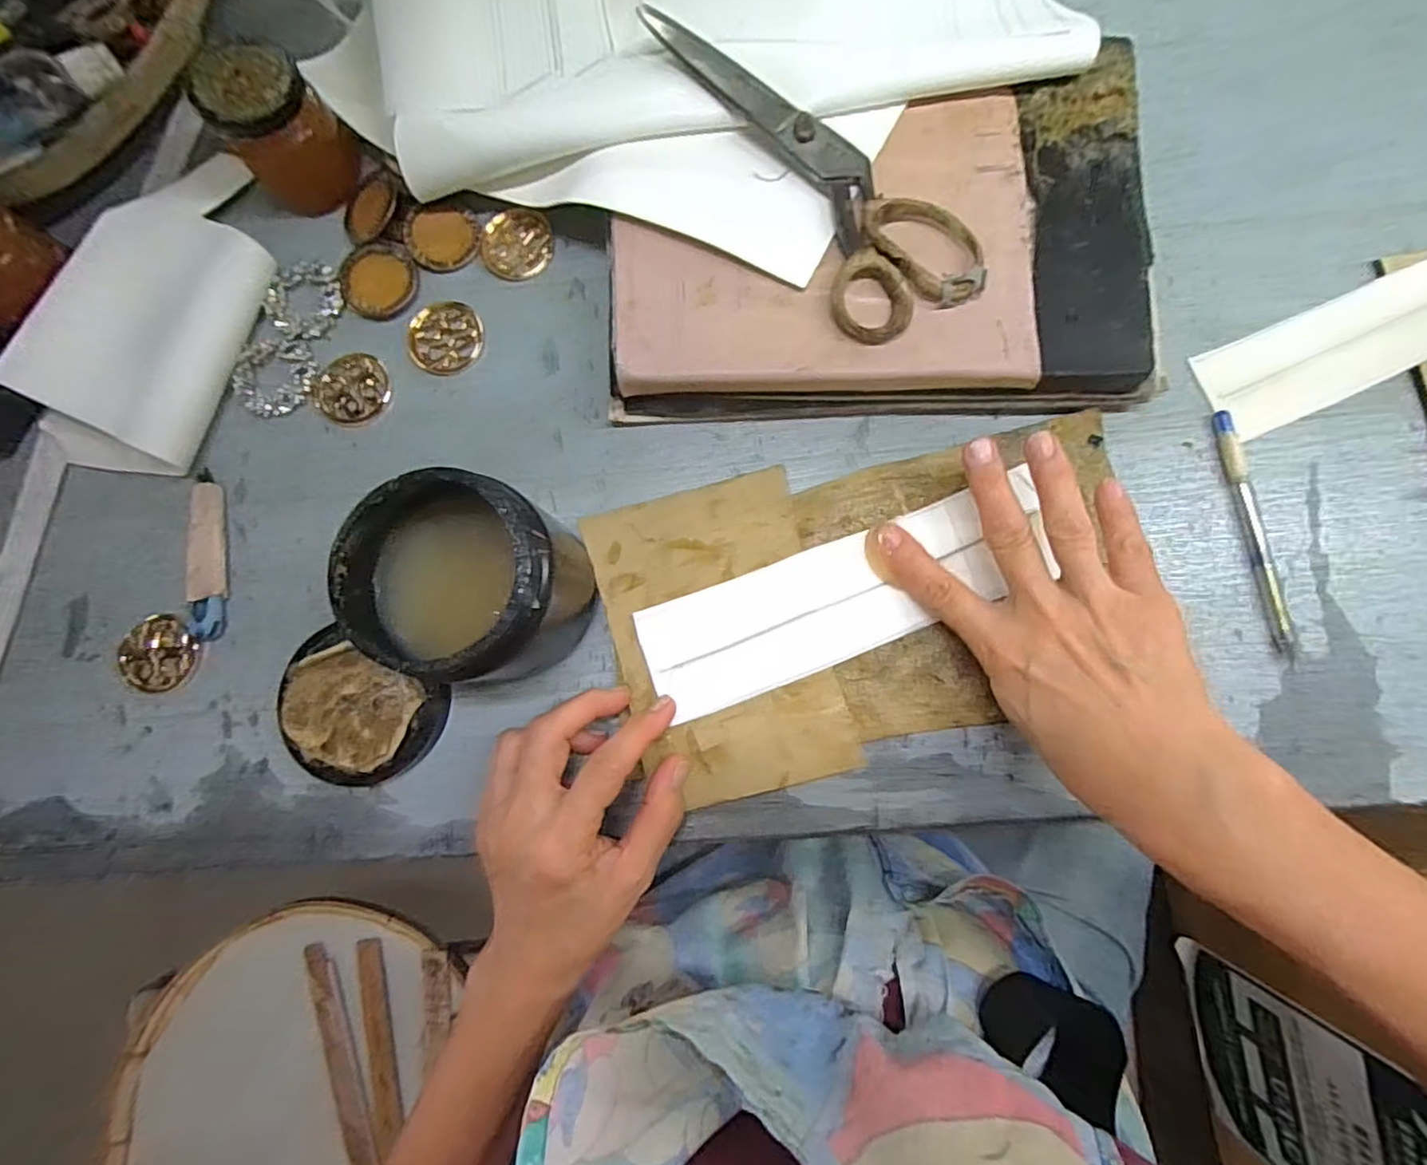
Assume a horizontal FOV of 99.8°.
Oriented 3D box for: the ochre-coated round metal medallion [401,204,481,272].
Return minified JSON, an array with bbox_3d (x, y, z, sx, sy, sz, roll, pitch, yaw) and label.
[{"bbox_3d":[-0.171,-0.218,0.378,0.045,0.005,0.041,0,83,2],"label":"ochre-coated round metal medallion"}]

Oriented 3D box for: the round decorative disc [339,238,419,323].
[{"bbox_3d":[-0.209,-0.189,0.373,0.049,0.004,0.048,0,83,2],"label":"round decorative disc"}]

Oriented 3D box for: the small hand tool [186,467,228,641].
[{"bbox_3d":[-0.301,-0.017,0.354,0.019,0.009,0.101,-10,82,1],"label":"small hand tool"}]

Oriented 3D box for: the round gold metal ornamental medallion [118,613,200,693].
[{"bbox_3d":[-0.328,0.039,0.355,0.042,0.008,0.047,40,86,7],"label":"round gold metal ornamental medallion"}]

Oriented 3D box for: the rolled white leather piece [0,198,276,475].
[{"bbox_3d":[-0.351,-0.151,0.364,0.112,0.027,0.163,20,84,5],"label":"rolled white leather piece"}]

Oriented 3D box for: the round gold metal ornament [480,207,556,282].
[{"bbox_3d":[-0.125,-0.213,0.380,0.045,0.004,0.041,0,99,1],"label":"round gold metal ornament"}]

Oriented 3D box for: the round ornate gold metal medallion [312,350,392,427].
[{"bbox_3d":[-0.223,-0.120,0.372,0.045,0.004,0.045,0,83,2],"label":"round ornate gold metal medallion"}]

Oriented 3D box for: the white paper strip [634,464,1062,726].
[{"bbox_3d":[0.074,0.007,0.333,0.227,0.005,0.063,-22,82,-1],"label":"white paper strip"}]

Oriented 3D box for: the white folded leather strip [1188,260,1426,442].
[{"bbox_3d":[0.377,-0.143,0.341,0.192,0.015,0.053,-23,82,-1],"label":"white folded leather strip"}]

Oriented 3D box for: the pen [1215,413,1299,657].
[{"bbox_3d":[0.300,-0.030,0.332,0.012,0.007,0.135,-10,82,1],"label":"pen"}]

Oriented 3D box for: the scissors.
[{"bbox_3d":[0.057,-0.229,0.321,0.080,0.020,0.215,-31,83,-2],"label":"scissors"}]

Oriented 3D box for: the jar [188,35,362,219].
[{"bbox_3d":[-0.254,-0.265,0.353,0.061,0.062,0.060,0,83,2],"label":"jar"}]

